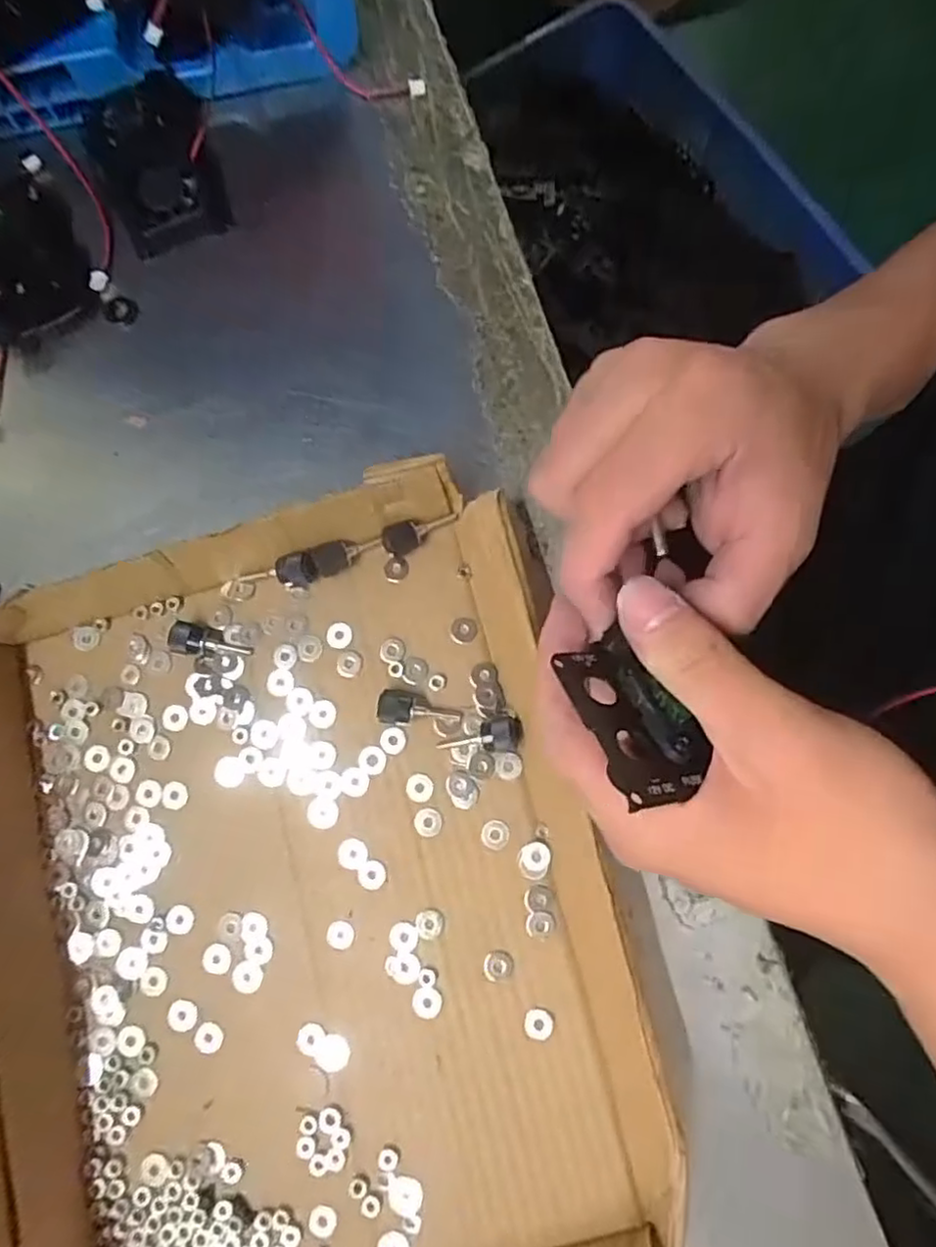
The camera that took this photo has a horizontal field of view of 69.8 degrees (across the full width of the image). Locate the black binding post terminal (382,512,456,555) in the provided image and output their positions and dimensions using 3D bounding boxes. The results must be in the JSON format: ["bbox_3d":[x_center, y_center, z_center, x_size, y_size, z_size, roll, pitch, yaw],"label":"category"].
[{"bbox_3d":[-0.023,-0.042,0.314,0.035,0.010,0.013,-14,80,1],"label":"black binding post terminal"}]

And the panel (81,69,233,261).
[{"bbox_3d":[-0.166,-0.244,0.359,0.061,0.023,0.092,-19,78,-5],"label":"panel"}]

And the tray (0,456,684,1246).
[{"bbox_3d":[-0.070,0.111,0.278,0.260,0.043,0.324,-14,80,1],"label":"tray"}]

